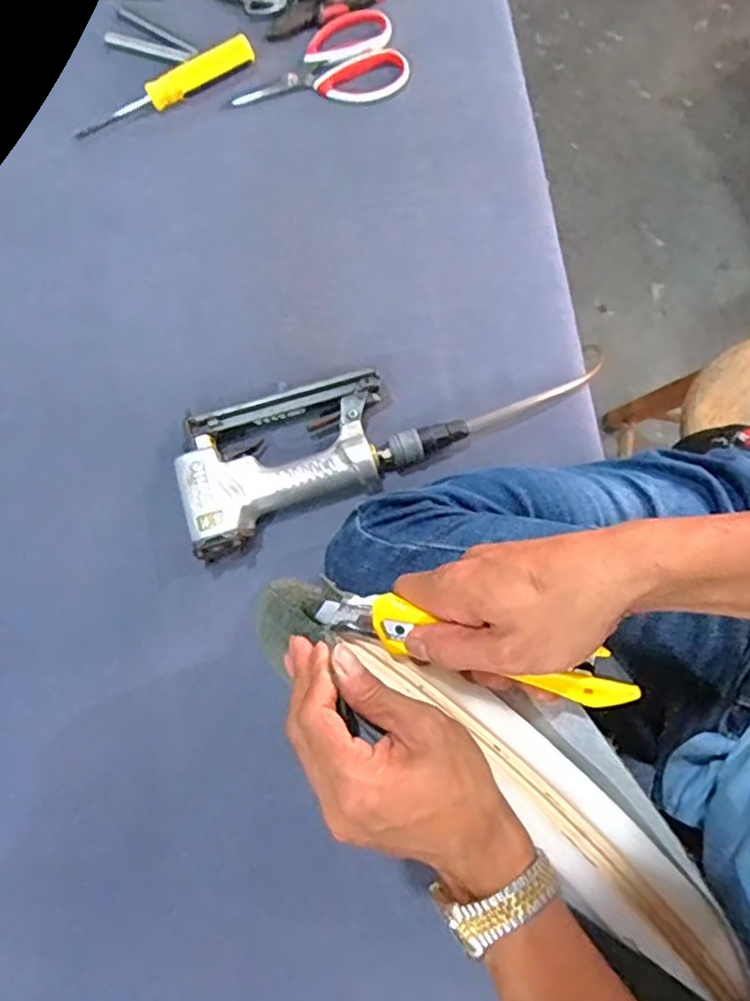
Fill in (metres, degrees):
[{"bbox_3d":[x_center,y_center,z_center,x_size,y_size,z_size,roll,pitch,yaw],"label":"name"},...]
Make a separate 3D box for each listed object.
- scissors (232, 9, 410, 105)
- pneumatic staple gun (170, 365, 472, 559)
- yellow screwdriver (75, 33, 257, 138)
[{"bbox_3d":[-0.054,-0.429,0.673,0.169,0.015,0.092,-25,80,-4],"label":"scissors"},{"bbox_3d":[-0.058,-0.054,0.593,0.244,0.037,0.120,-25,80,-4],"label":"pneumatic staple gun"},{"bbox_3d":[-0.209,-0.410,0.667,0.191,0.022,0.023,-27,80,-5],"label":"yellow screwdriver"}]

